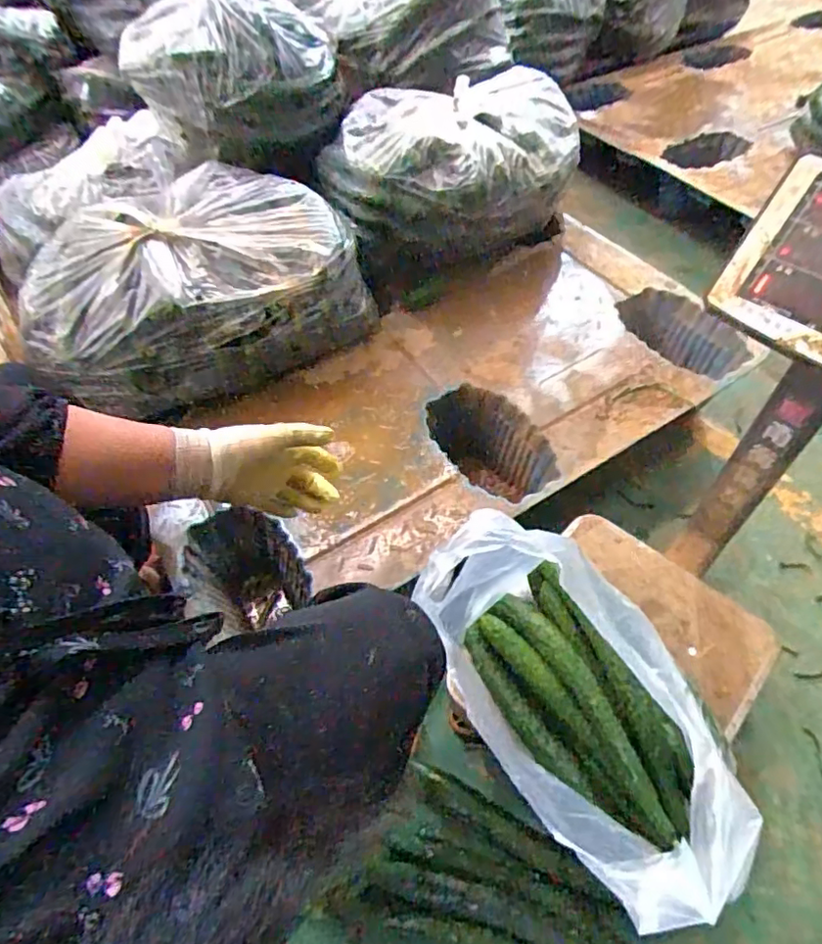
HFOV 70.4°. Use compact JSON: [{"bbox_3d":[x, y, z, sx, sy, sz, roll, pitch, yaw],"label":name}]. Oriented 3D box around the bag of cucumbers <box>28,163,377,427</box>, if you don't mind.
[{"bbox_3d":[-0.361,-0.313,0.992,0.503,0.251,0.324,-24,54,-12],"label":"bag of cucumbers"}]

